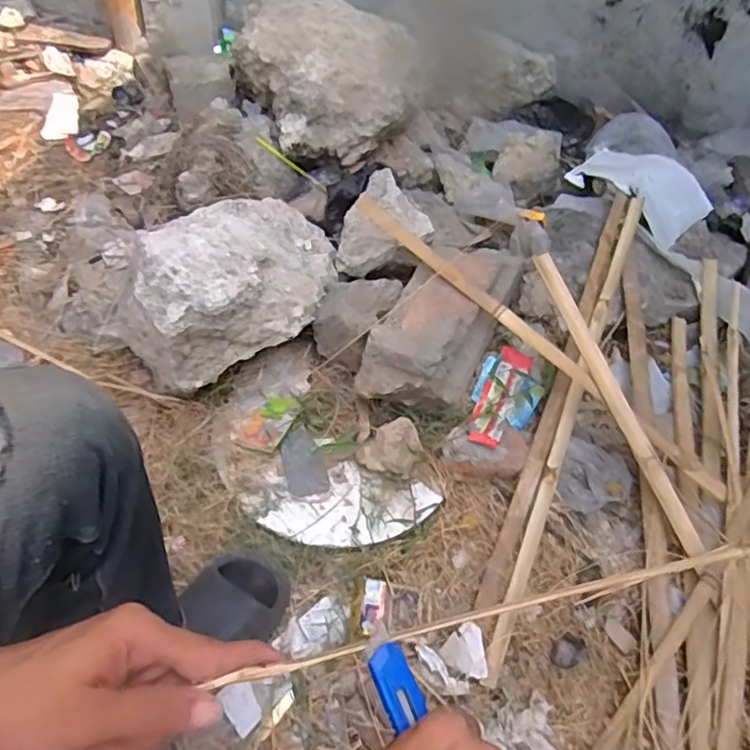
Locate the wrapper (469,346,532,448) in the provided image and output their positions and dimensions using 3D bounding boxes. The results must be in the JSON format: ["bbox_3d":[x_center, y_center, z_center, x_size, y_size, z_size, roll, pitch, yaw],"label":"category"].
[{"bbox_3d":[0.199,0.036,0.970,0.054,0.025,0.205,24,54,13],"label":"wrapper"}]

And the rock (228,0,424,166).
[{"bbox_3d":[-0.105,-0.621,1.200,0.288,0.170,0.403,-26,59,-23],"label":"rock"}]

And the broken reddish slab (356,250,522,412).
[{"bbox_3d":[0.107,-0.078,0.956,0.144,0.125,0.319,27,55,15],"label":"broken reddish slab"}]

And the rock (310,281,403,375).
[{"bbox_3d":[-0.033,-0.095,0.973,0.106,0.093,0.146,24,54,12],"label":"rock"}]

